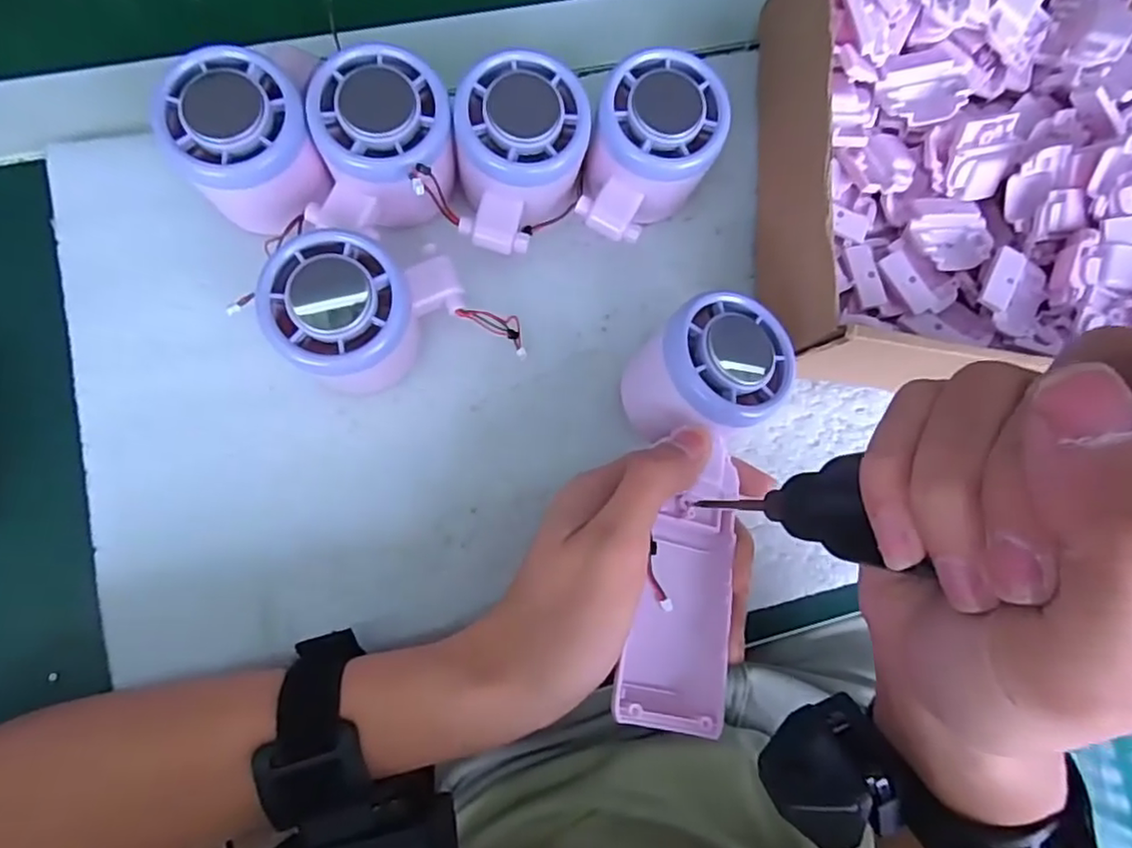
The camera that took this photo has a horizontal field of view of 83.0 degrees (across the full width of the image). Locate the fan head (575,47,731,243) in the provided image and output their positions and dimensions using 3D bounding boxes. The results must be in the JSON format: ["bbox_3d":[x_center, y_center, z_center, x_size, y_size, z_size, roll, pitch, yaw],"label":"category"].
[{"bbox_3d":[0.035,-0.116,0.290,0.053,0.057,0.074,24,80,-2],"label":"fan head"}]

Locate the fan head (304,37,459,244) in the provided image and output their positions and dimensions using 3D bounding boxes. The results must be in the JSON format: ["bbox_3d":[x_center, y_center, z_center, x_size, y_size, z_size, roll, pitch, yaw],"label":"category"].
[{"bbox_3d":[-0.078,-0.115,0.271,0.058,0.045,0.065,-6,83,-6],"label":"fan head"}]

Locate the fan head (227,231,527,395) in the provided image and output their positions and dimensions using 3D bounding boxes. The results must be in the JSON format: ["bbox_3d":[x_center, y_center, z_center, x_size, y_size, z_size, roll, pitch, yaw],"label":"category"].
[{"bbox_3d":[-0.068,-0.046,0.265,0.096,0.058,0.052,-11,83,-7],"label":"fan head"}]

